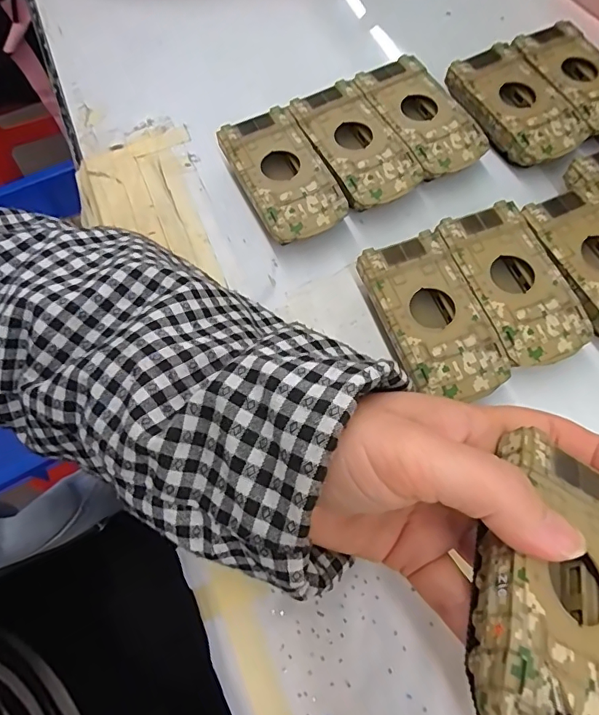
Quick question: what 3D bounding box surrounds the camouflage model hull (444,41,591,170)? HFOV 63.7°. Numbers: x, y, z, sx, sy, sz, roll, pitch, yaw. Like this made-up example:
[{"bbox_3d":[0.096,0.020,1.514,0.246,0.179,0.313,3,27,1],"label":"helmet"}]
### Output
[{"bbox_3d":[0.145,-0.168,0.325,0.055,0.017,0.093,-24,69,-9],"label":"camouflage model hull"}]

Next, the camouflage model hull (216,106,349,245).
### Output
[{"bbox_3d":[-0.011,-0.111,0.309,0.051,0.026,0.094,-25,69,-9],"label":"camouflage model hull"}]

